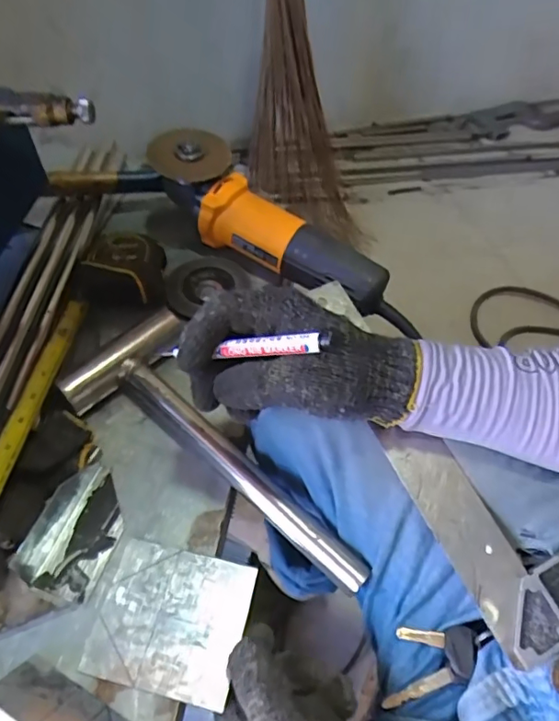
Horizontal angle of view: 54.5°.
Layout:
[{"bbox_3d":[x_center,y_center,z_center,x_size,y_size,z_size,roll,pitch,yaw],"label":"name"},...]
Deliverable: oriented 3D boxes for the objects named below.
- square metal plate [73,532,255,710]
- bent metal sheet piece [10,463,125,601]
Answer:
[{"bbox_3d":[-0.075,0.180,0.381,0.098,0.004,0.091,12,53,6],"label":"square metal plate"},{"bbox_3d":[-0.153,0.126,0.415,0.061,0.015,0.096,18,54,10],"label":"bent metal sheet piece"}]

